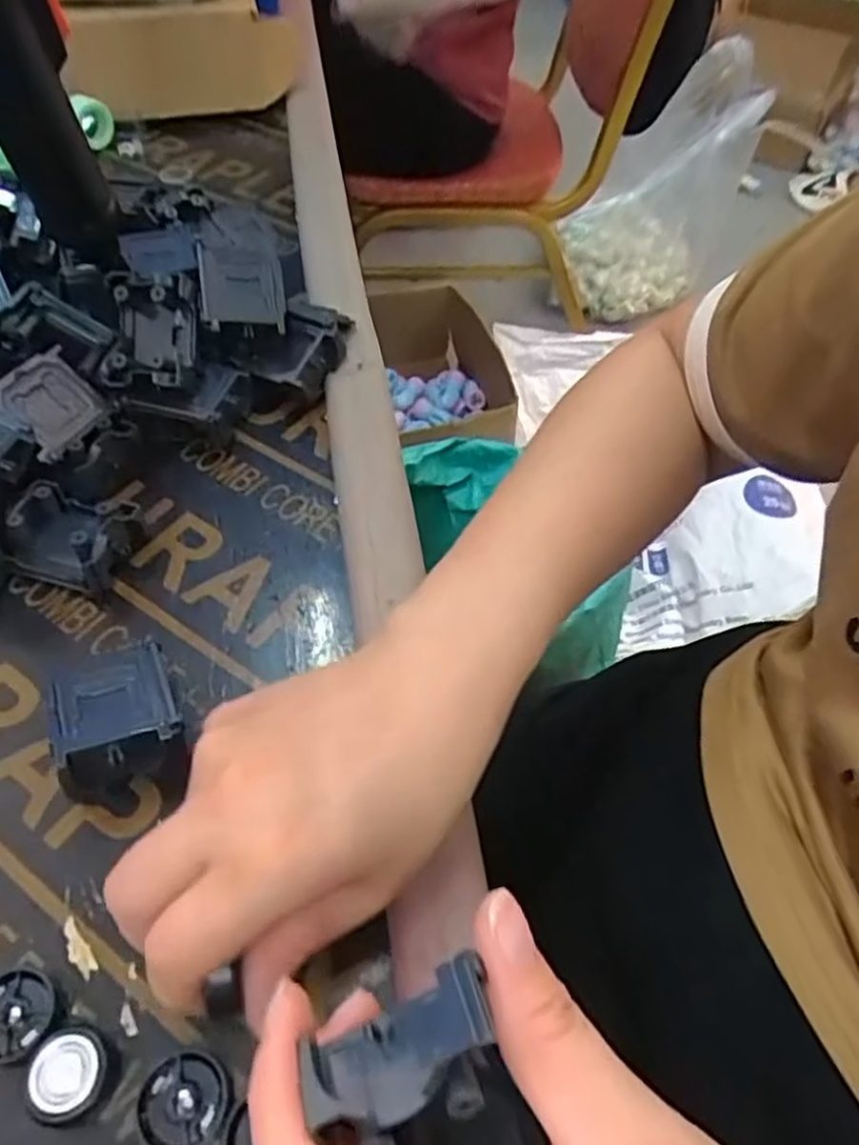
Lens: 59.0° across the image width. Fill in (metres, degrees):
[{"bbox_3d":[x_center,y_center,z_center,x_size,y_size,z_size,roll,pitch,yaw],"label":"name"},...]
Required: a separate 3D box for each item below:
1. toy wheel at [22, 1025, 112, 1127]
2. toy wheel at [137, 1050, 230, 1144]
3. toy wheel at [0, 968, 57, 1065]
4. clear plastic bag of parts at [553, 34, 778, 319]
[{"bbox_3d":[-0.101,0.142,0.214,0.019,0.013,0.023,-1,52,-1],"label":"toy wheel"},{"bbox_3d":[-0.068,0.148,0.213,0.023,0.007,0.022,0,52,0],"label":"toy wheel"},{"bbox_3d":[-0.123,0.131,0.225,0.023,0.009,0.023,0,52,0],"label":"toy wheel"},{"bbox_3d":[0.517,-0.855,1.706,0.262,0.208,0.609,35,100,24],"label":"clear plastic bag of parts"}]

